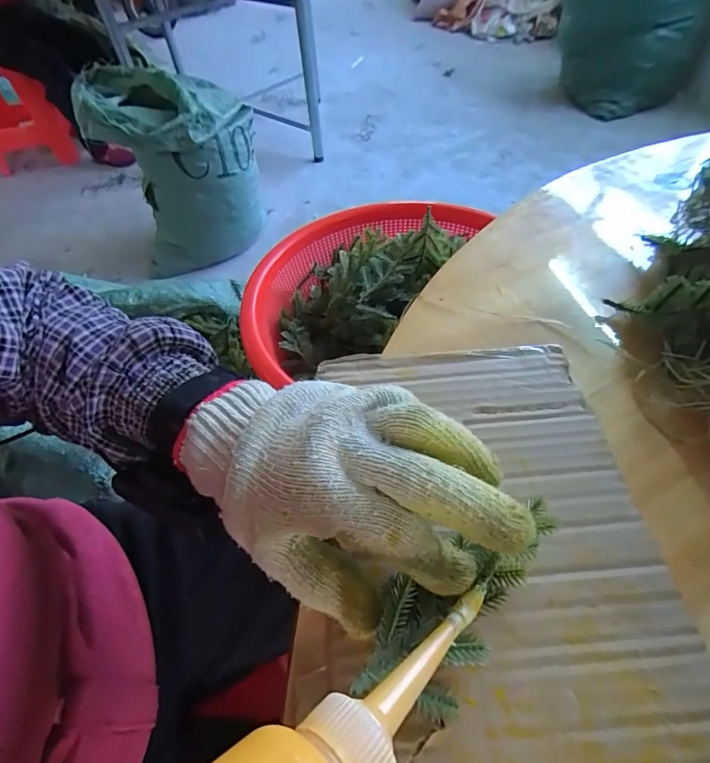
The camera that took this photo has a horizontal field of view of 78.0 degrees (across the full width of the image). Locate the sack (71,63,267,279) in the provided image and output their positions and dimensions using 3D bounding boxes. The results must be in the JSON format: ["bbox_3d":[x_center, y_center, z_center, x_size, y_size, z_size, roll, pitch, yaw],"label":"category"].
[{"bbox_3d":[-0.559,-0.678,1.456,0.462,0.542,0.362,-19,53,-11],"label":"sack"}]

